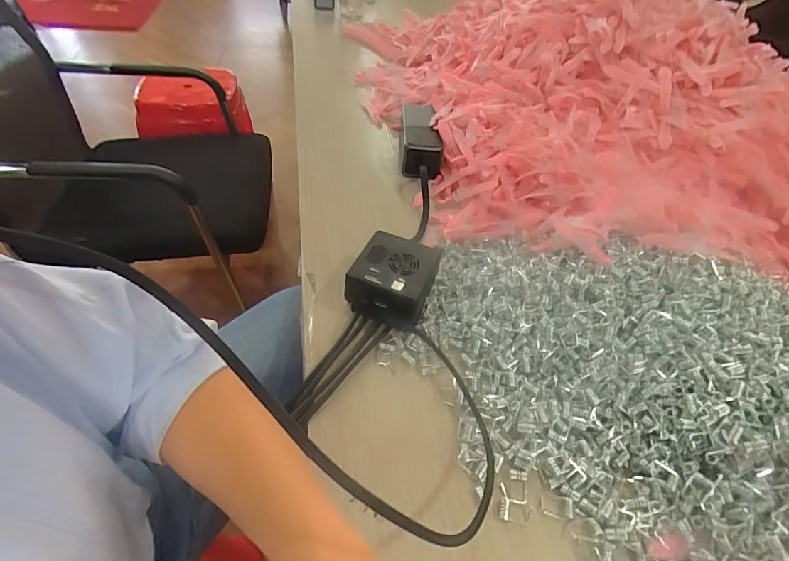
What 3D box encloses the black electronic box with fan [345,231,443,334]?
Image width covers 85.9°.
[{"bbox_3d":[0.000,0.000,0.422,0.075,0.046,0.091,19,48,11],"label":"black electronic box with fan"}]

